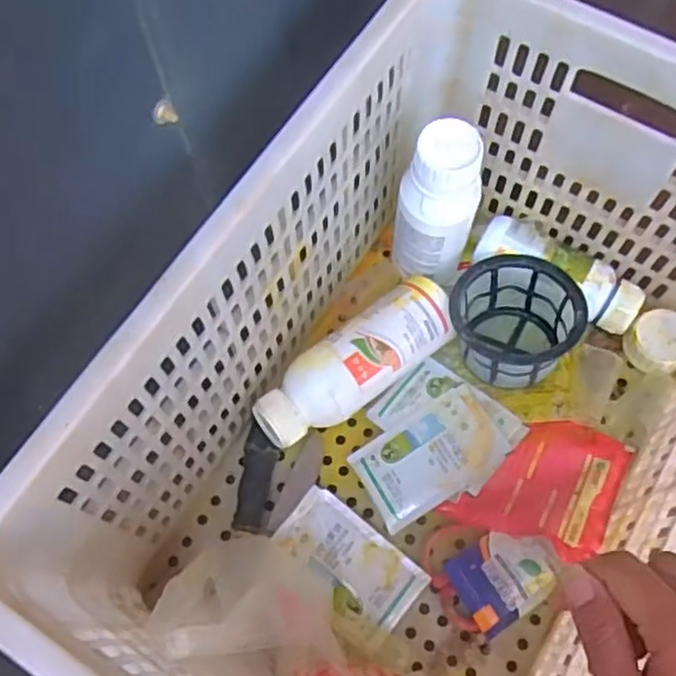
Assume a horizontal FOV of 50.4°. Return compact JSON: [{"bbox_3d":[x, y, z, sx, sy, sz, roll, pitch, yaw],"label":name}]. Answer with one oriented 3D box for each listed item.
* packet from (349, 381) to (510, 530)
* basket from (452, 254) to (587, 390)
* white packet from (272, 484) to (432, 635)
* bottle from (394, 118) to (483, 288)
[{"bbox_3d":[0.082,0.105,0.637,0.126,0.010,0.082,-33,60,5],"label":"packet"},{"bbox_3d":[0.158,-0.014,0.663,0.108,0.074,0.108,-1,68,1],"label":"basket"},{"bbox_3d":[0.014,0.186,0.618,0.124,0.017,0.062,38,73,15],"label":"white packet"},{"bbox_3d":[0.085,-0.111,0.627,0.069,0.168,0.057,12,68,6],"label":"bottle"}]

